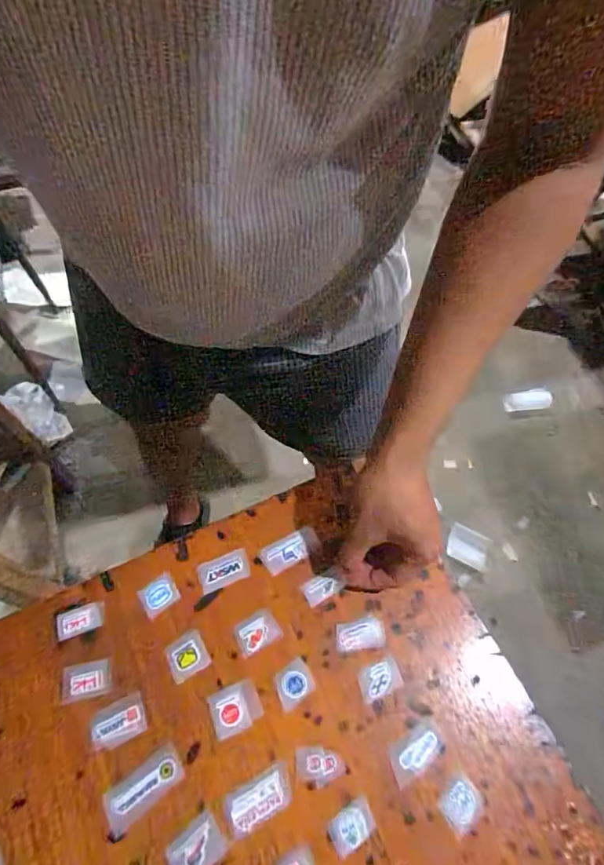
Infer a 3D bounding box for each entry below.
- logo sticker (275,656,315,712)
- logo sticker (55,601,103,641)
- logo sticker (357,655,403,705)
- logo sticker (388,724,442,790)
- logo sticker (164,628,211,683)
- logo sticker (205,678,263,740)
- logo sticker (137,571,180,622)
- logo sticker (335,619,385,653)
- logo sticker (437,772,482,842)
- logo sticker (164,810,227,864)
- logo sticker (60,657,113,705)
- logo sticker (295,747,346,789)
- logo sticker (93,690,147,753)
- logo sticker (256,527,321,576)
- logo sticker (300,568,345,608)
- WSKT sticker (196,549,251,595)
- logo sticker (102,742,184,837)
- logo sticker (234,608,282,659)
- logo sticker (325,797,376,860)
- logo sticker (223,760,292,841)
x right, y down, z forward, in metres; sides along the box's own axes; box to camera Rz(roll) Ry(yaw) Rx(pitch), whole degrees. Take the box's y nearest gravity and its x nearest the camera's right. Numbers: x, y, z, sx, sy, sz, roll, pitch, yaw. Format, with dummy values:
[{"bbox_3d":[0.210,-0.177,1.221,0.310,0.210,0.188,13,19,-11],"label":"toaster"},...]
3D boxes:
[{"bbox_3d":[-0.008,0.212,0.392,0.032,0.004,0.028,-31,67,-18],"label":"logo sticker"},{"bbox_3d":[-0.196,0.165,0.407,0.039,0.004,0.022,-16,63,-11],"label":"logo sticker"},{"bbox_3d":[0.066,0.211,0.397,0.037,0.004,0.027,-17,63,-12],"label":"logo sticker"},{"bbox_3d":[0.092,0.259,0.373,0.046,0.004,0.024,-25,65,-15],"label":"logo sticker"},{"bbox_3d":[-0.099,0.191,0.398,0.033,0.004,0.032,-26,65,-16],"label":"logo sticker"},{"bbox_3d":[-0.055,0.227,0.382,0.040,0.004,0.034,-19,64,-13],"label":"logo sticker"},{"bbox_3d":[-0.130,0.147,0.420,0.032,0.004,0.029,-33,67,-19],"label":"logo sticker"},{"bbox_3d":[0.052,0.180,0.412,0.043,0.004,0.024,-5,61,-5],"label":"logo sticker"},{"bbox_3d":[0.123,0.289,0.361,0.032,0.004,0.032,-33,75,-11],"label":"logo sticker"},{"bbox_3d":[-0.079,0.305,0.339,0.039,0.004,0.028,-34,68,-19],"label":"logo sticker"},{"bbox_3d":[-0.181,0.206,0.388,0.039,0.004,0.026,-12,58,-12],"label":"logo sticker"},{"bbox_3d":[0.014,0.263,0.366,0.037,0.004,0.025,-2,61,-4],"label":"logo sticker"},{"bbox_3d":[-0.149,0.234,0.374,0.041,0.004,0.030,-21,64,-14],"label":"logo sticker"},{"bbox_3d":[-0.012,0.113,0.445,0.057,0.004,0.025,-28,67,-10],"label":"logo sticker"},{"bbox_3d":[0.018,0.144,0.428,0.033,0.005,0.021,-24,65,-15],"label":"logo sticker"},{"bbox_3d":[-0.073,0.128,0.433,0.046,0.004,0.028,-19,64,-13],"label":"WSKT sticker"},{"bbox_3d":[-0.122,0.273,0.357,0.060,0.004,0.029,-35,68,-19],"label":"logo sticker"},{"bbox_3d":[-0.041,0.176,0.411,0.038,0.004,0.028,-24,65,-15],"label":"logo sticker"},{"bbox_3d":[0.038,0.298,0.349,0.037,0.004,0.022,-30,67,-18],"label":"logo sticker"},{"bbox_3d":[-0.033,0.280,0.354,0.054,0.004,0.028,-24,65,-15],"label":"logo sticker"}]

